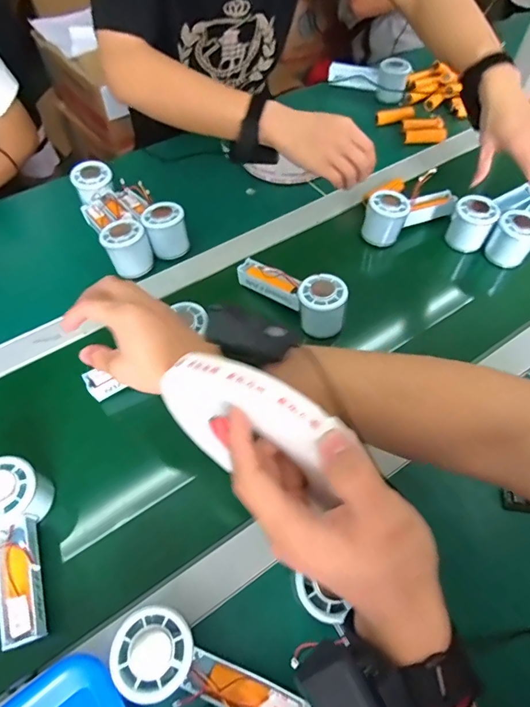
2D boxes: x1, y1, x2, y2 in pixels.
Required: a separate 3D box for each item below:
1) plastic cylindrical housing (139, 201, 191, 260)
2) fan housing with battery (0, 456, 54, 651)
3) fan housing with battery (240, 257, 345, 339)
[{"bbox_3d":[-0.137,-0.172,0.598,0.057,0.059,0.053,-14,59,-9],"label":"plastic cylindrical housing"},{"bbox_3d":[-0.223,0.171,0.376,0.052,0.054,0.146,-13,58,-8],"label":"fan housing with battery"},{"bbox_3d":[0.034,-0.081,0.545,0.148,0.067,0.052,38,65,21],"label":"fan housing with battery"}]

